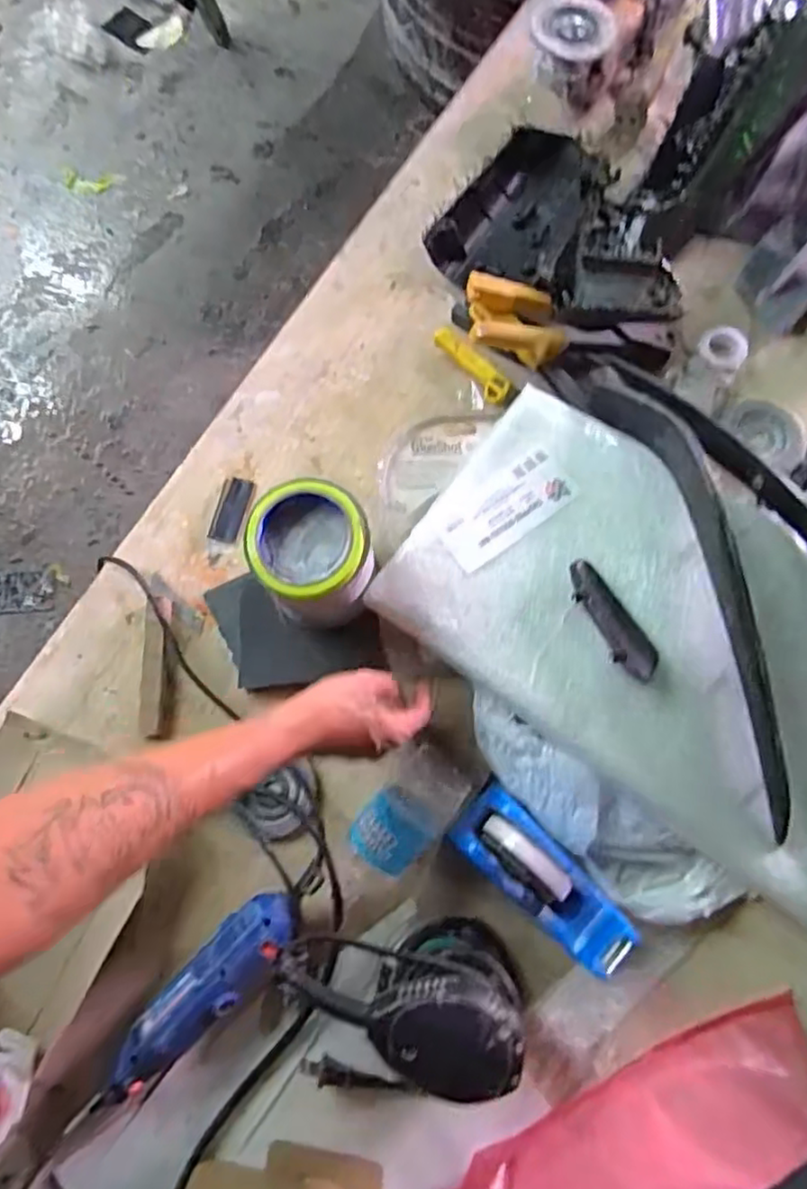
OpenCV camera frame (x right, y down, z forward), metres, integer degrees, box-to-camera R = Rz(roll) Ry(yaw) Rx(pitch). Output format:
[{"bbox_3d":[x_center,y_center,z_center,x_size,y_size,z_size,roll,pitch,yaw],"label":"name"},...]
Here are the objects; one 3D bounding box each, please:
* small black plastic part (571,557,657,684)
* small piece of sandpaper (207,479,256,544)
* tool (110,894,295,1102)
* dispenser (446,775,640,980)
[{"bbox_3d":[0.183,0.021,0.571,0.034,0.011,0.115,-32,80,-6],"label":"small black plastic part"},{"bbox_3d":[-0.181,-0.088,0.682,0.034,0.004,0.069,16,79,4],"label":"small piece of sandpaper"},{"bbox_3d":[-0.169,0.337,0.546,0.052,0.048,0.198,42,82,8],"label":"tool"},{"bbox_3d":[0.115,0.239,0.552,0.158,0.087,0.065,44,82,9],"label":"dispenser"}]

